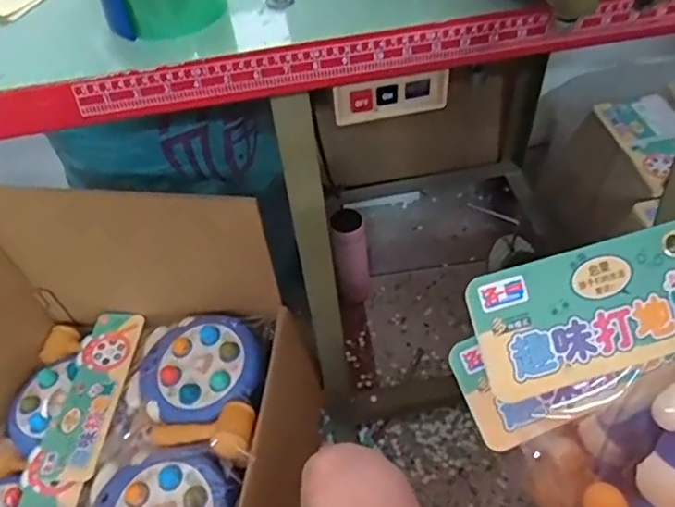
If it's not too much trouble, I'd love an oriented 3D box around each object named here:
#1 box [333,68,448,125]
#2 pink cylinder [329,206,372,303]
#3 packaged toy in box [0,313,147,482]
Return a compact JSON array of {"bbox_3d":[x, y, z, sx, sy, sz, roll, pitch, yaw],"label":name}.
[{"bbox_3d":[0.050,-0.147,0.525,0.107,0.043,0.014,-13,52,-5],"label":"box"},{"bbox_3d":[0.028,0.014,1.066,0.065,0.216,0.072,-5,51,0],"label":"pink cylinder"},{"bbox_3d":[-0.360,0.191,0.755,0.166,0.057,0.241,4,52,8],"label":"packaged toy in box"}]

